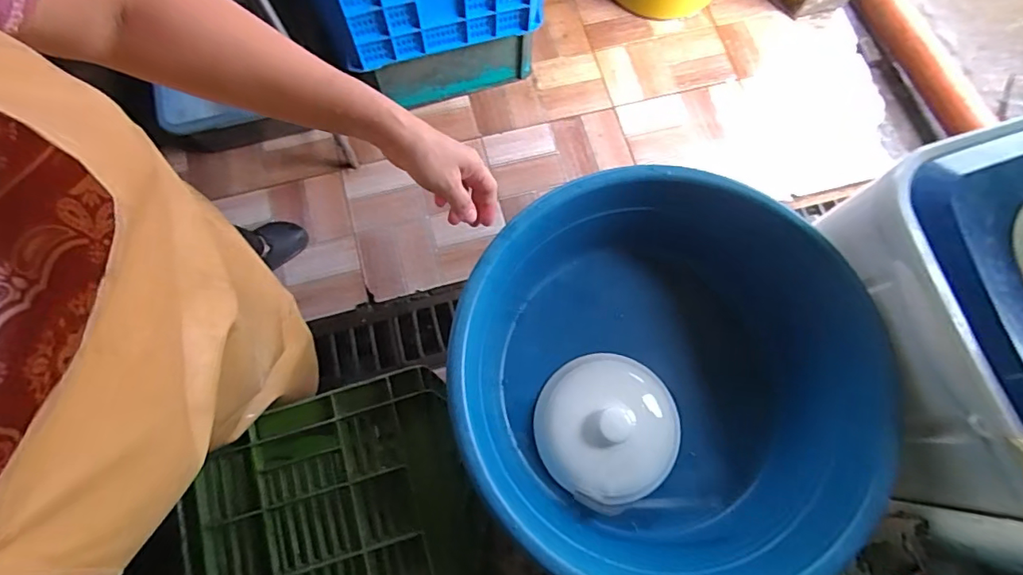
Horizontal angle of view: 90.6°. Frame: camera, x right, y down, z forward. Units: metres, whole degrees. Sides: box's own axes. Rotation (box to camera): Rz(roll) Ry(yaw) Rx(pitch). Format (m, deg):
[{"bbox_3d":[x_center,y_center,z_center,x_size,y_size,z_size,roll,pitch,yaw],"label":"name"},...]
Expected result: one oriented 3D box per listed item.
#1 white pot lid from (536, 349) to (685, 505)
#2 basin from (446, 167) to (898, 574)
[{"bbox_3d":[0.132,0.182,0.670,0.190,0.049,0.184,0,74,0],"label":"white pot lid"},{"bbox_3d":[0.167,0.104,0.654,0.447,0.181,0.479,0,74,0],"label":"basin"}]

